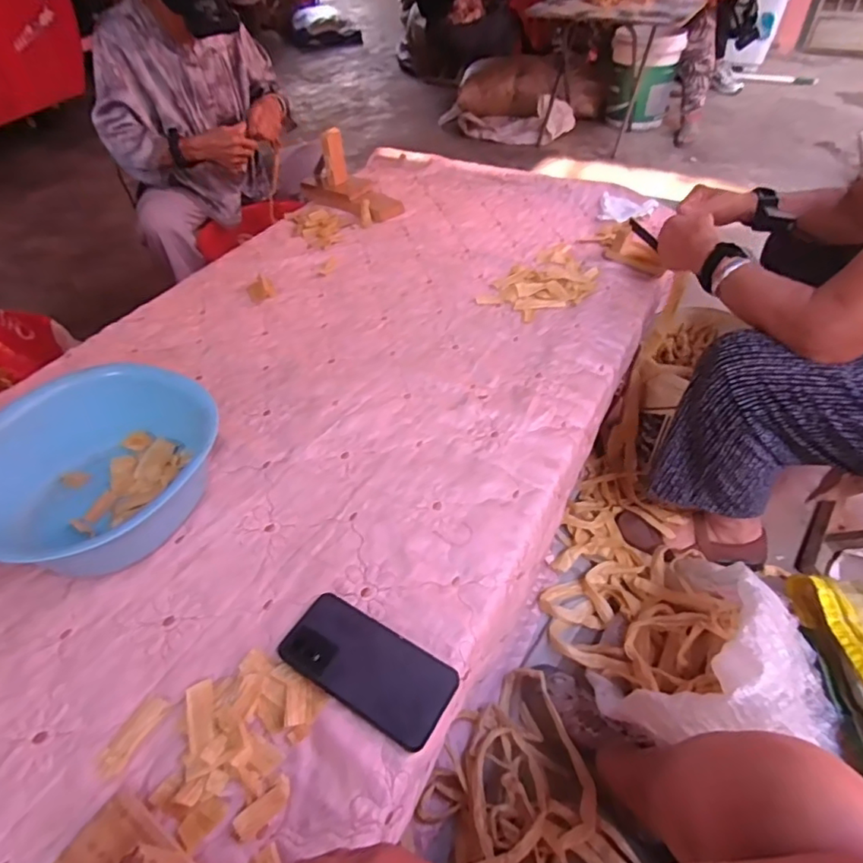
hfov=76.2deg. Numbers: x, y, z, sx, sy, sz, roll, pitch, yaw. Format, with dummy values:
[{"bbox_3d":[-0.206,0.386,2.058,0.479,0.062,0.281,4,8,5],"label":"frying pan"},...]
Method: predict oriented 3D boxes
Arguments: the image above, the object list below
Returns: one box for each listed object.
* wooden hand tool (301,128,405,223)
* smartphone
[{"bbox_3d":[-0.178,-0.553,1.172,0.231,0.133,0.101,28,54,26],"label":"wooden hand tool"},{"bbox_3d":[-0.061,0.217,0.517,0.164,0.011,0.076,24,52,23],"label":"smartphone"}]

